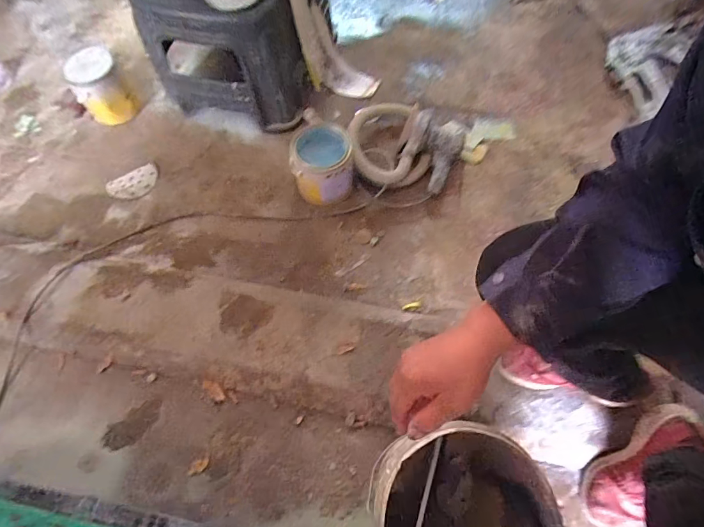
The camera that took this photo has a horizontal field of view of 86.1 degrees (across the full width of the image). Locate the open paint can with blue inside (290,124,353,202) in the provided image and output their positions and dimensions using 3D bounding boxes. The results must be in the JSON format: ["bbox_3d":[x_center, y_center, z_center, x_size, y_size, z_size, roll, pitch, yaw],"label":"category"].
[{"bbox_3d":[-0.079,-0.272,1.010,0.154,0.165,0.147,-1,66,3],"label":"open paint can with blue inside"}]

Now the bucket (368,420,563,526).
[{"bbox_3d":[0.179,0.414,0.622,0.256,0.205,0.233,-1,66,3],"label":"bucket"}]

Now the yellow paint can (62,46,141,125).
[{"bbox_3d":[-0.787,-0.546,1.193,0.151,0.182,0.159,-1,66,3],"label":"yellow paint can"}]

